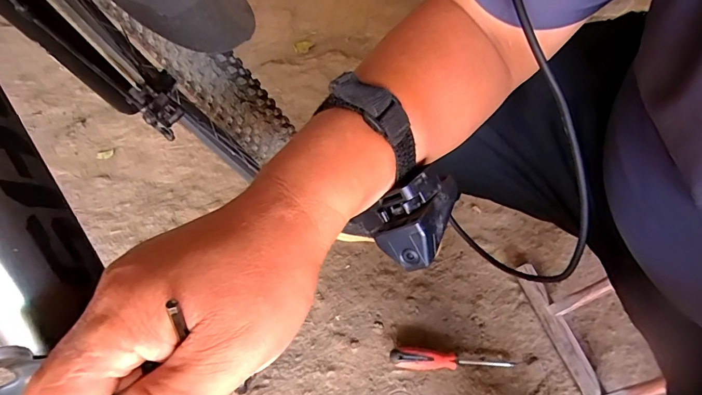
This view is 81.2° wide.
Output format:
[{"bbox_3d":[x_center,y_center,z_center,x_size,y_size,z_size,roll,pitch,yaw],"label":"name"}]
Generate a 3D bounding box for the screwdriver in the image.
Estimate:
[{"bbox_3d":[0.164,0.271,0.671,0.199,0.030,0.030,4,55,3],"label":"screwdriver"}]

